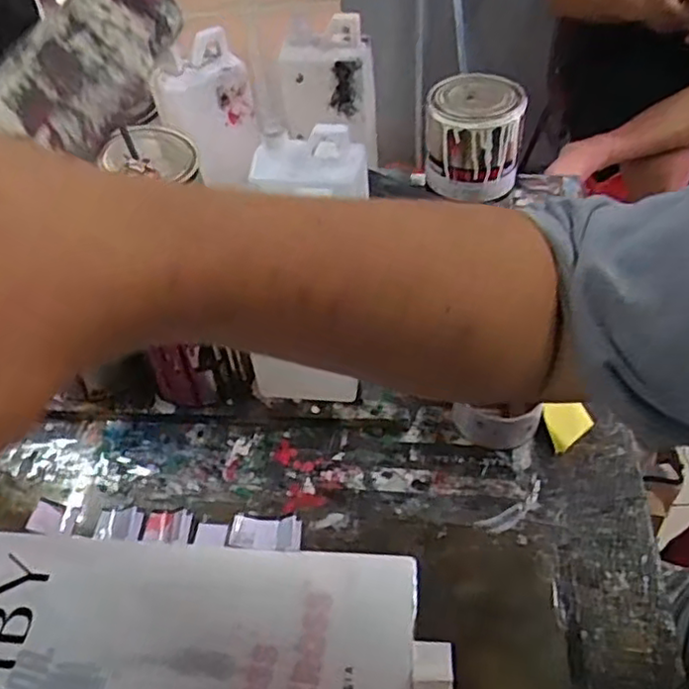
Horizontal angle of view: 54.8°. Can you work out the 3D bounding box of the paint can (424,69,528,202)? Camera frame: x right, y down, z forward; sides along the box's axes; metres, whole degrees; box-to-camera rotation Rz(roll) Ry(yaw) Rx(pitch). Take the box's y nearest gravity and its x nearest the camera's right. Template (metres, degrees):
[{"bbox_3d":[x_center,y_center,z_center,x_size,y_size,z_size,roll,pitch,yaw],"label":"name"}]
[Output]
[{"bbox_3d":[0.150,-0.245,0.774,0.104,0.107,0.104,3,49,8],"label":"paint can"}]

